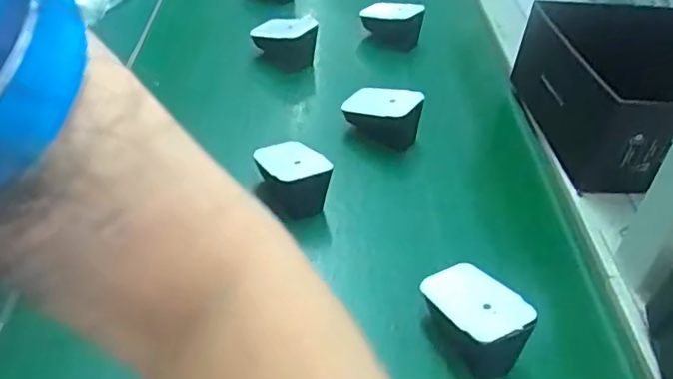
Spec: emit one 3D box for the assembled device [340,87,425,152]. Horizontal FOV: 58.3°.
[{"bbox_3d":[0.041,-0.071,0.555,0.071,0.046,0.032,24,46,22],"label":"assembled device"}]

